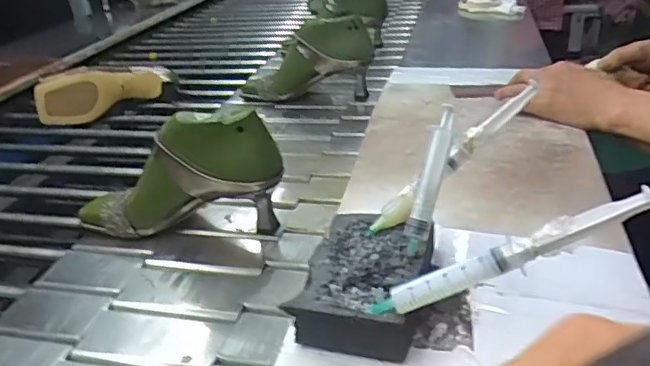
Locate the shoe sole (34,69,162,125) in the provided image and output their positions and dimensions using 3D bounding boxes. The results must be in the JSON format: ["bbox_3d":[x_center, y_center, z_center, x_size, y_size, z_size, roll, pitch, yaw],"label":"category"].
[{"bbox_3d":[-0.376,-0.148,0.959,0.196,0.083,0.031,-17,31,-21],"label":"shoe sole"}]

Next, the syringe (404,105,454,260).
[{"bbox_3d":[0.075,-0.002,0.404,0.014,0.106,0.015,13,-1,32],"label":"syringe"}]

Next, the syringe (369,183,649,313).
[{"bbox_3d":[0.106,0.043,0.339,0.172,0.017,0.012,-26,23,15],"label":"syringe"}]

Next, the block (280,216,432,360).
[{"bbox_3d":[0.032,0.072,0.414,0.084,0.037,0.124,5,29,19],"label":"block"}]

